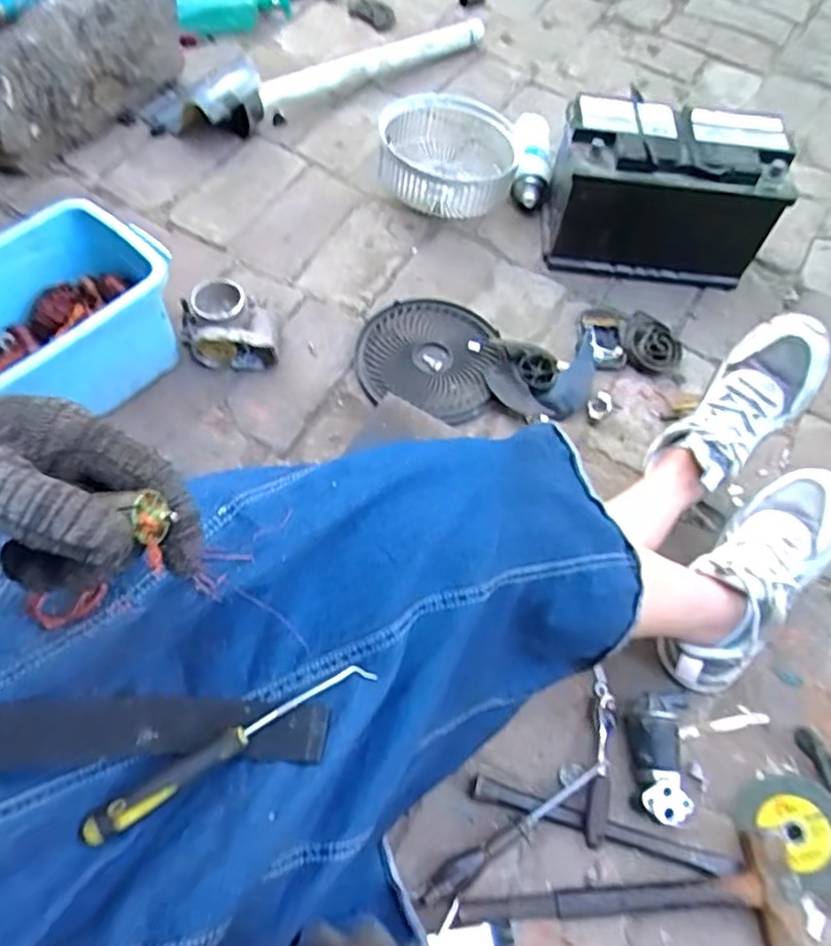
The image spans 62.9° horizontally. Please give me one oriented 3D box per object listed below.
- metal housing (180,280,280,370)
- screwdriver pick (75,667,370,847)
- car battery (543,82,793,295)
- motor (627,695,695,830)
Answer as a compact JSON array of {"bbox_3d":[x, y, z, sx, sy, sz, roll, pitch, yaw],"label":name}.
[{"bbox_3d":[-0.246,-0.193,0.894,0.117,0.054,0.110,-10,62,-8],"label":"metal housing"},{"bbox_3d":[-0.101,0.152,0.380,0.166,0.017,0.016,-28,66,-17],"label":"screwdriver pick"},{"bbox_3d":[0.340,-0.381,0.955,0.281,0.210,0.136,3,61,-1],"label":"car battery"},{"bbox_3d":[0.246,0.285,0.684,0.061,0.041,0.124,8,61,1],"label":"motor"}]

